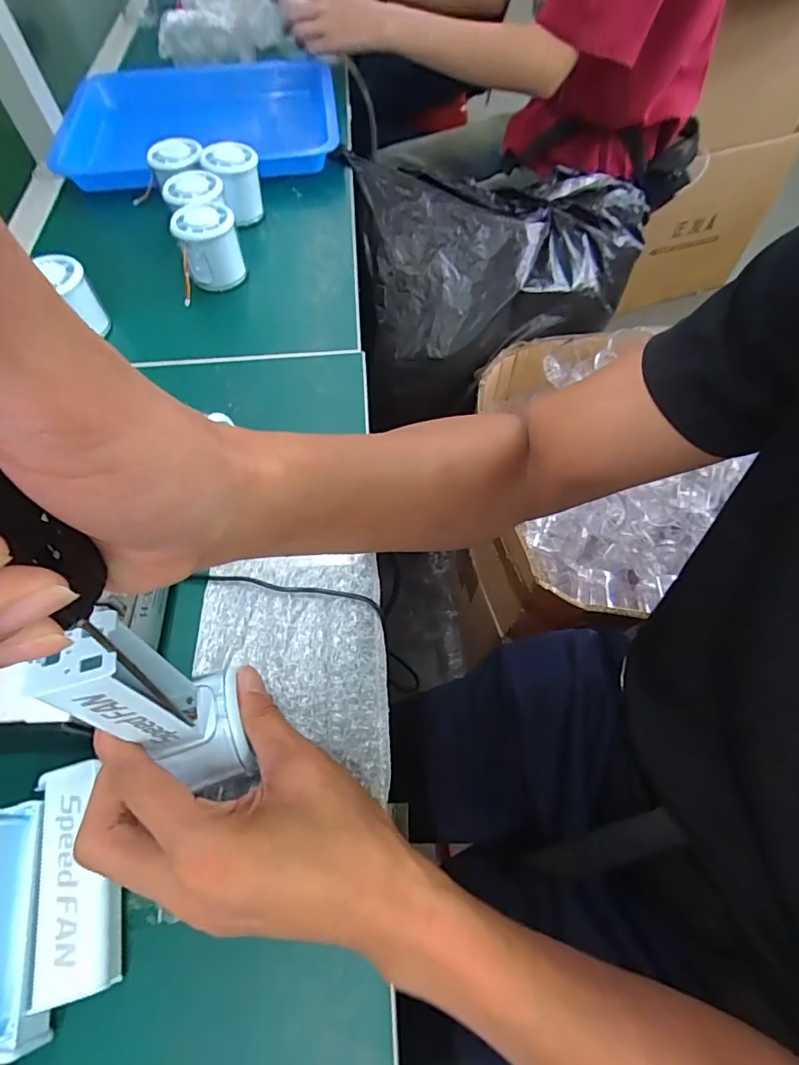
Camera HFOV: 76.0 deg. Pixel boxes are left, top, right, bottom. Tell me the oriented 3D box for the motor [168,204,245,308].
[{"bbox_3d":[-0.187,-0.271,0.497,0.066,0.064,0.051,-22,63,-11],"label":"motor"}]

